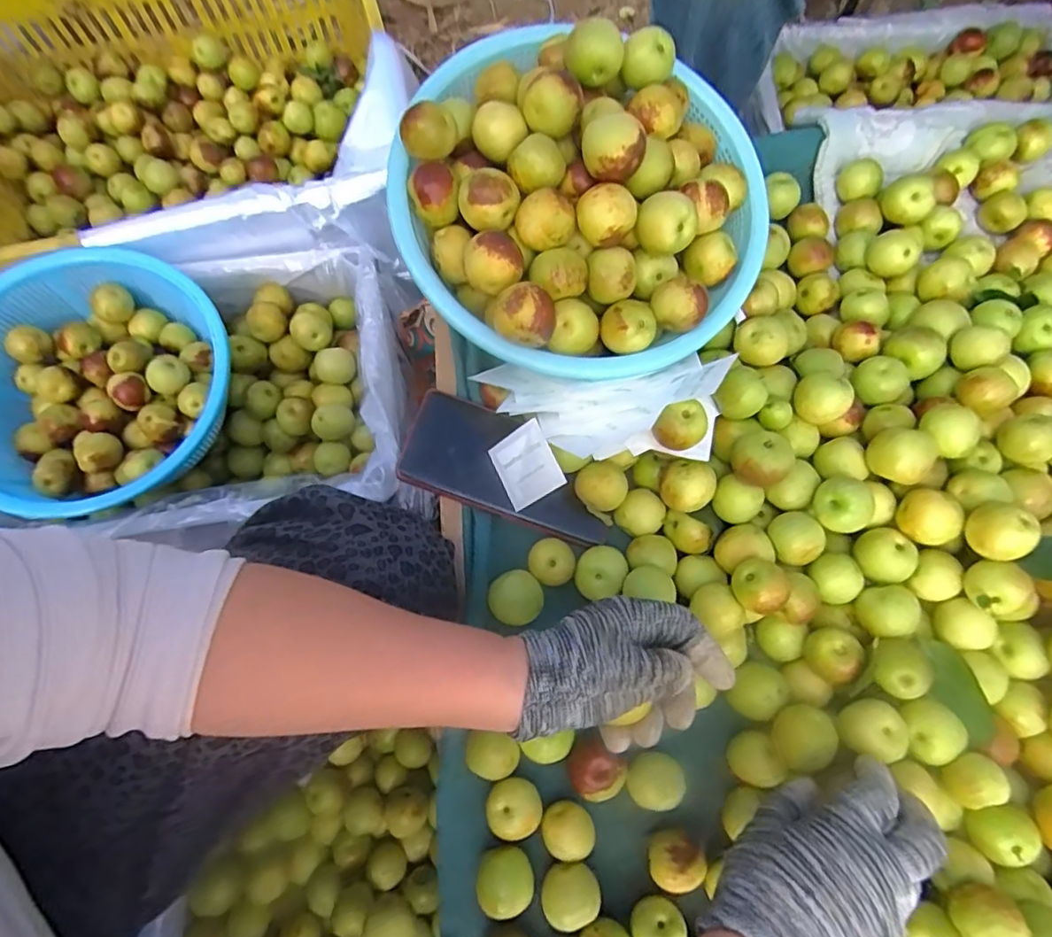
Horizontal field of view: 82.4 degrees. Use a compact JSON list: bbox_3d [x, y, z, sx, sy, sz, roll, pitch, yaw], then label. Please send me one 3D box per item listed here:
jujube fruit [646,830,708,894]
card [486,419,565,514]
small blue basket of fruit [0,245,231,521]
[{"bbox_3d":[0.096,0.252,0.388,0.033,0.030,0.033,-4,75,-2],"label":"jujube fruit"},{"bbox_3d":[0.000,-0.001,0.429,0.051,0.004,0.050,-32,78,36],"label":"card"},{"bbox_3d":[-0.435,-0.079,0.588,0.259,0.074,0.244,0,75,-1],"label":"small blue basket of fruit"}]

